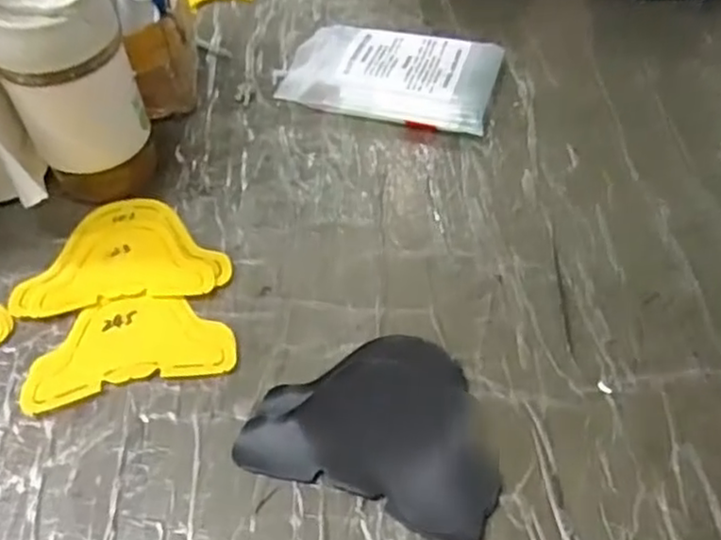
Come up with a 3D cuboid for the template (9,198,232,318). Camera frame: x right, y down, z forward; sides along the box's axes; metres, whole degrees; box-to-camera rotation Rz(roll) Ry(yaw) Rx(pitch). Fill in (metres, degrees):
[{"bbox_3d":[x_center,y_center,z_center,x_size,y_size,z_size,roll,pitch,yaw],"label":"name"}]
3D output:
[{"bbox_3d":[-0.168,-0.013,0.504,0.142,0.006,0.096,-8,49,-2],"label":"template"}]

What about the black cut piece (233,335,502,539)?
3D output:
[{"bbox_3d":[0.014,0.085,0.407,0.140,0.009,0.109,15,52,17],"label":"black cut piece"}]

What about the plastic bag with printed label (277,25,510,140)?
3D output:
[{"bbox_3d":[0.026,-0.167,0.606,0.178,0.030,0.099,11,51,14],"label":"plastic bag with printed label"}]

